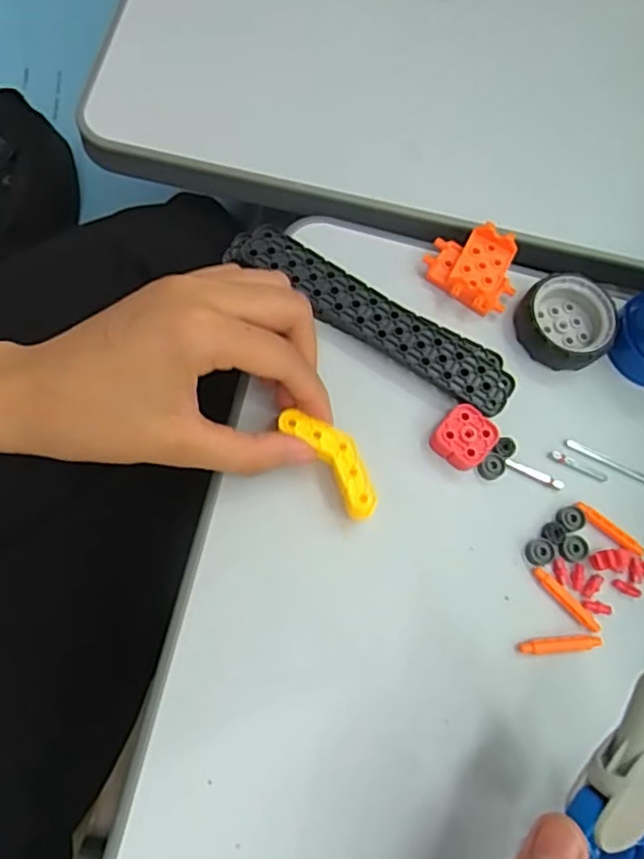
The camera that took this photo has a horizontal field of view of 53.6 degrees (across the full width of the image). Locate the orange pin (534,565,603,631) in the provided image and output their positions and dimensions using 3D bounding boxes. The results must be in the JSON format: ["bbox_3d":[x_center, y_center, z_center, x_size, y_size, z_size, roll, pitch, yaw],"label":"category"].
[{"bbox_3d":[0.113,0.077,0.291,0.006,0.004,0.037,-41,81,-17],"label":"orange pin"}]

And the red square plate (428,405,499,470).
[{"bbox_3d":[0.069,0.004,0.307,0.028,0.012,0.028,38,72,6],"label":"red square plate"}]

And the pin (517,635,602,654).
[{"bbox_3d":[0.107,0.096,0.284,0.038,0.004,0.007,-2,73,-7],"label":"pin"}]

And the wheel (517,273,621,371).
[{"bbox_3d":[0.127,-0.056,0.331,0.047,0.018,0.047,2,72,-6],"label":"wheel"}]

